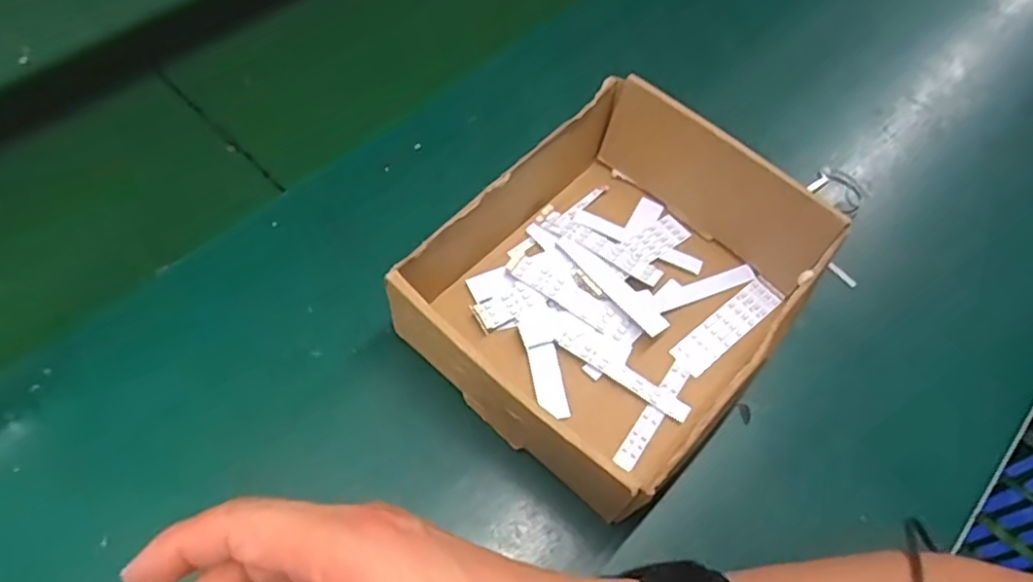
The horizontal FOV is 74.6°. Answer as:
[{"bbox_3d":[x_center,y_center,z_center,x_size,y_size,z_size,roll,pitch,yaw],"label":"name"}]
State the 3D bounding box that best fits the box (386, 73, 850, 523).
[{"bbox_3d":[0.062,-0.005,0.400,0.171,0.070,0.215,37,63,17],"label":"box"}]

